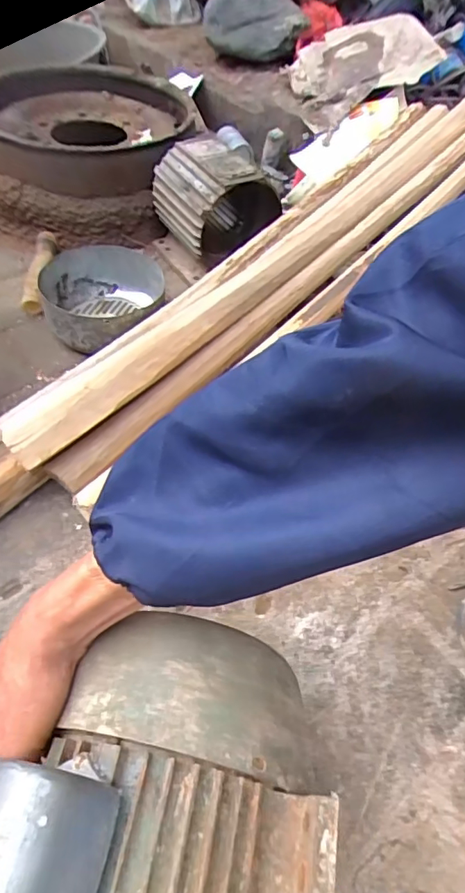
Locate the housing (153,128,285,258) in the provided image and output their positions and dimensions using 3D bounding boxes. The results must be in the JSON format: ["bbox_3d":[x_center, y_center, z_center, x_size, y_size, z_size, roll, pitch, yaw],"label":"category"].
[{"bbox_3d":[-0.028,-0.399,0.832,0.148,0.133,0.169,-22,57,-20],"label":"housing"}]

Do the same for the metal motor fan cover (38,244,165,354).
[{"bbox_3d":[-0.189,-0.208,0.748,0.177,0.076,0.178,3,52,-3],"label":"metal motor fan cover"}]

